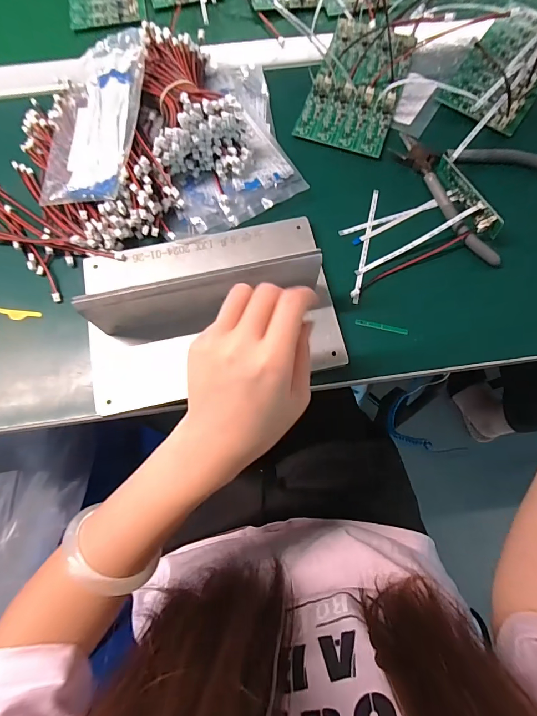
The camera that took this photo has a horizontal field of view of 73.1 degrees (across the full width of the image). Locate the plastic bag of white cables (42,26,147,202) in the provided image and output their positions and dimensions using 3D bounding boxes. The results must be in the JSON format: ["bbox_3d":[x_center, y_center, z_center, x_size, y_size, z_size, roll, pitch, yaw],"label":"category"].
[{"bbox_3d":[-0.153,-0.216,0.325,0.081,0.014,0.163,10,83,16],"label":"plastic bag of white cables"}]

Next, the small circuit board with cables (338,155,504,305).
[{"bbox_3d":[0.120,-0.119,0.320,0.134,0.025,0.086,-23,77,-5],"label":"small circuit board with cables"}]

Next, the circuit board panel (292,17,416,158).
[{"bbox_3d":[0.092,-0.283,0.371,0.087,0.010,0.158,18,77,5],"label":"circuit board panel"}]

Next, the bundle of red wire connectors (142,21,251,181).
[{"bbox_3d":[-0.069,-0.236,0.329,0.082,0.056,0.149,-14,77,-4],"label":"bundle of red wire connectors"}]

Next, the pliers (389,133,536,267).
[{"bbox_3d":[0.205,-0.171,0.341,0.121,0.012,0.150,-30,78,-6],"label":"pliers"}]

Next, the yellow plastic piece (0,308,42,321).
[{"bbox_3d":[-0.215,-0.037,0.310,0.037,0.006,0.009,4,77,1],"label":"yellow plastic piece"}]

